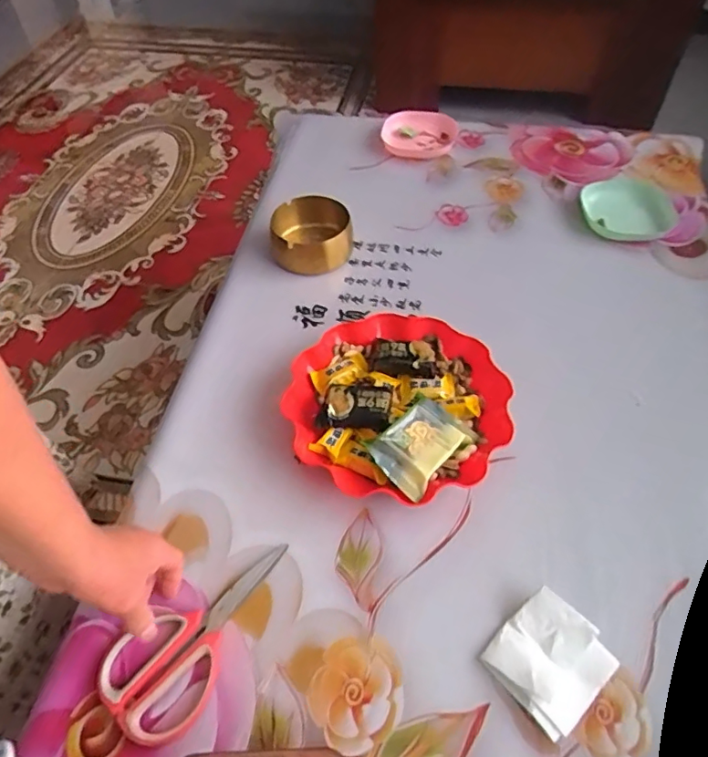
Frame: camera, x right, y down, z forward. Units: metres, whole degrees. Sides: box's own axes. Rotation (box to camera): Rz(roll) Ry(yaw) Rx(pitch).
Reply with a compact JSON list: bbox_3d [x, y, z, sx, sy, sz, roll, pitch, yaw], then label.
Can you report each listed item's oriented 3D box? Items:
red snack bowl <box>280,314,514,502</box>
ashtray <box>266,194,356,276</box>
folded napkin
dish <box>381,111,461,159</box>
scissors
[{"bbox_3d":[0.046,0.027,0.590,0.227,0.047,0.222,-1,54,1],"label":"red snack bowl"},{"bbox_3d":[-0.061,-0.205,0.773,0.116,0.049,0.123,-6,54,-3],"label":"ashtray"},{"bbox_3d":[0.162,0.231,0.446,0.085,0.020,0.082,-36,61,-22],"label":"folded napkin"},{"bbox_3d":[0.112,-0.420,0.942,0.129,0.033,0.115,7,52,5],"label":"dish"},{"bbox_3d":[-0.132,0.218,0.474,0.092,0.010,0.177,34,57,24],"label":"scissors"}]

